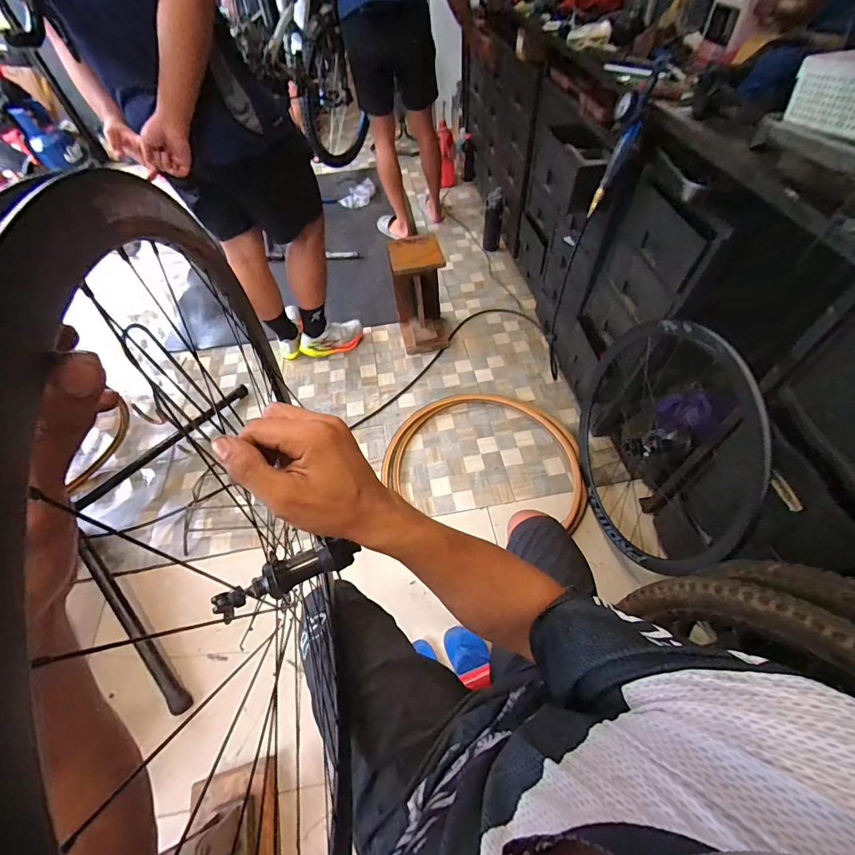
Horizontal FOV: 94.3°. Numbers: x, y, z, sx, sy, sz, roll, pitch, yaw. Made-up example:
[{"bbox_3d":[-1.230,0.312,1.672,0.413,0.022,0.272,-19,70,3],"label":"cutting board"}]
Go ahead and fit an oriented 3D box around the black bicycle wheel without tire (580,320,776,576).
[{"bbox_3d":[0.567,0.013,1.037,0.142,0.605,0.667,-5,55,0],"label":"black bicycle wheel without tire"}]

